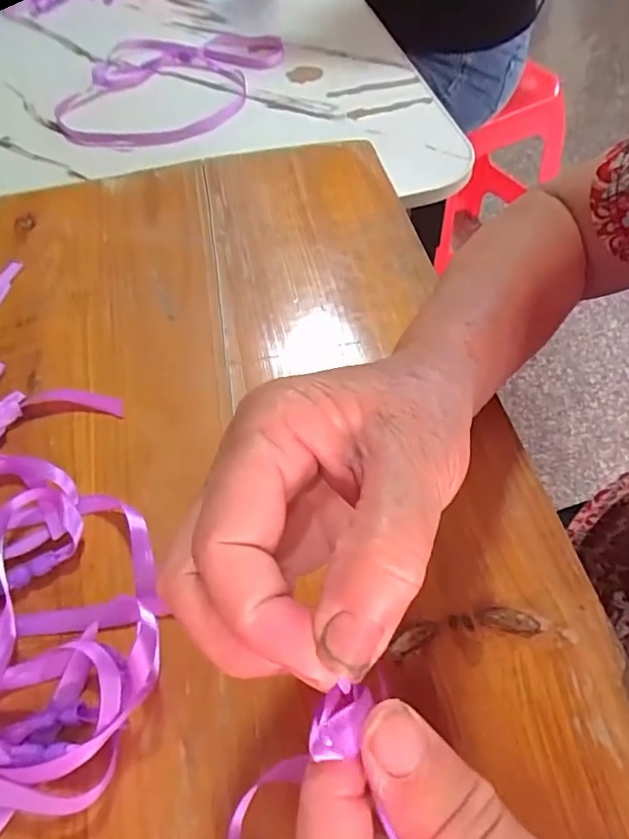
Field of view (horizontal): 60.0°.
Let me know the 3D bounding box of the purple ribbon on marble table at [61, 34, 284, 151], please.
[{"bbox_3d":[-0.172,-0.394,0.632,0.220,0.024,0.276,18,59,15],"label":"purple ribbon on marble table"}]

